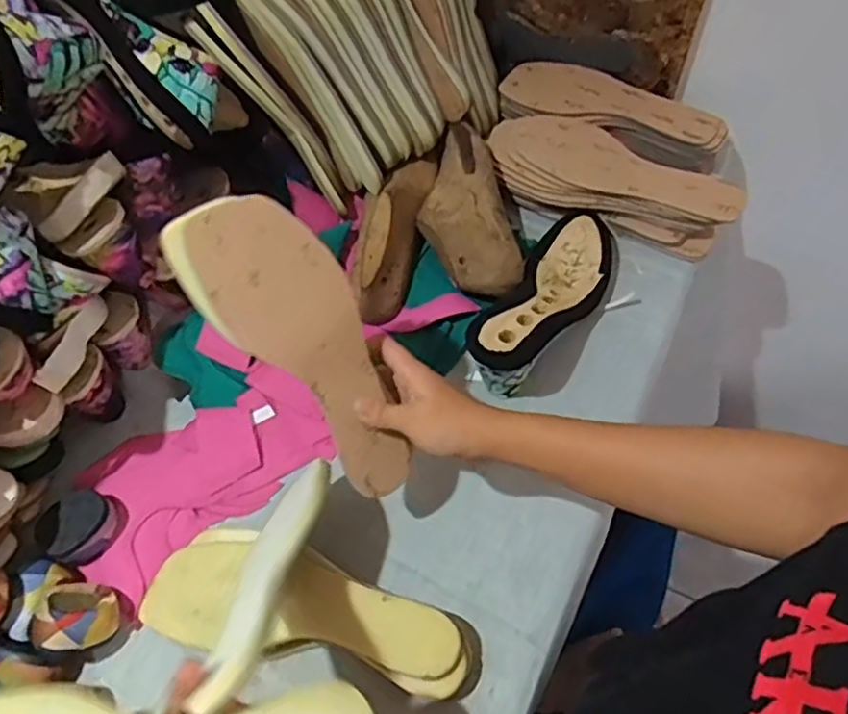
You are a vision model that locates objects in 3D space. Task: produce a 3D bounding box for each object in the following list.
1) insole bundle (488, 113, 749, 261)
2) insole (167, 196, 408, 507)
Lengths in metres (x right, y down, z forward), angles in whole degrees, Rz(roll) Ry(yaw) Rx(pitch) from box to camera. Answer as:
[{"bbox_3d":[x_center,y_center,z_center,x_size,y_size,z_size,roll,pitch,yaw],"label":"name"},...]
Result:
[{"bbox_3d":[0.197,-0.185,0.739,0.267,0.061,0.096,27,65,19],"label":"insole bundle"},{"bbox_3d":[-0.074,-0.007,0.479,0.088,0.240,0.016,-37,26,-1],"label":"insole"}]

